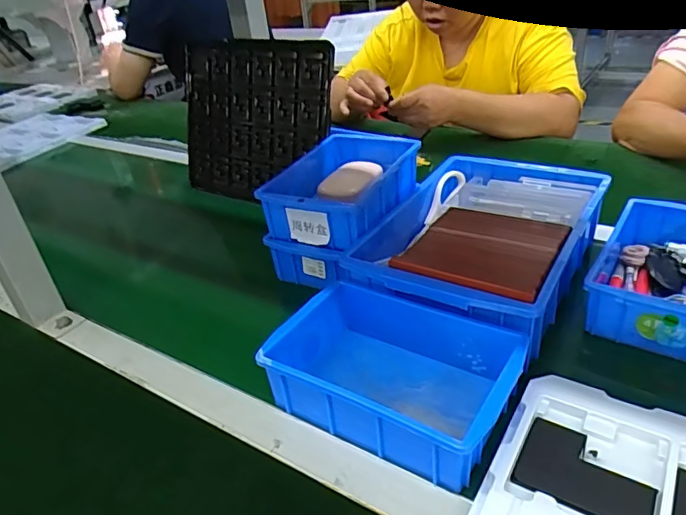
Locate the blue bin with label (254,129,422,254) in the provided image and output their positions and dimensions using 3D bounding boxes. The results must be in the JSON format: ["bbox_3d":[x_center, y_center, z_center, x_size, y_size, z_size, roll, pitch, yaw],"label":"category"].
[{"bbox_3d":[0.007,-0.092,0.682,0.141,0.060,0.211,12,37,27],"label":"blue bin with label"}]

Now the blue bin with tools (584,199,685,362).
[{"bbox_3d":[0.343,0.017,0.547,0.131,0.063,0.202,17,39,32],"label":"blue bin with tools"}]

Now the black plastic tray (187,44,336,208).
[{"bbox_3d":[-0.156,-0.225,0.871,0.328,0.253,0.018,16,13,33],"label":"black plastic tray"}]

